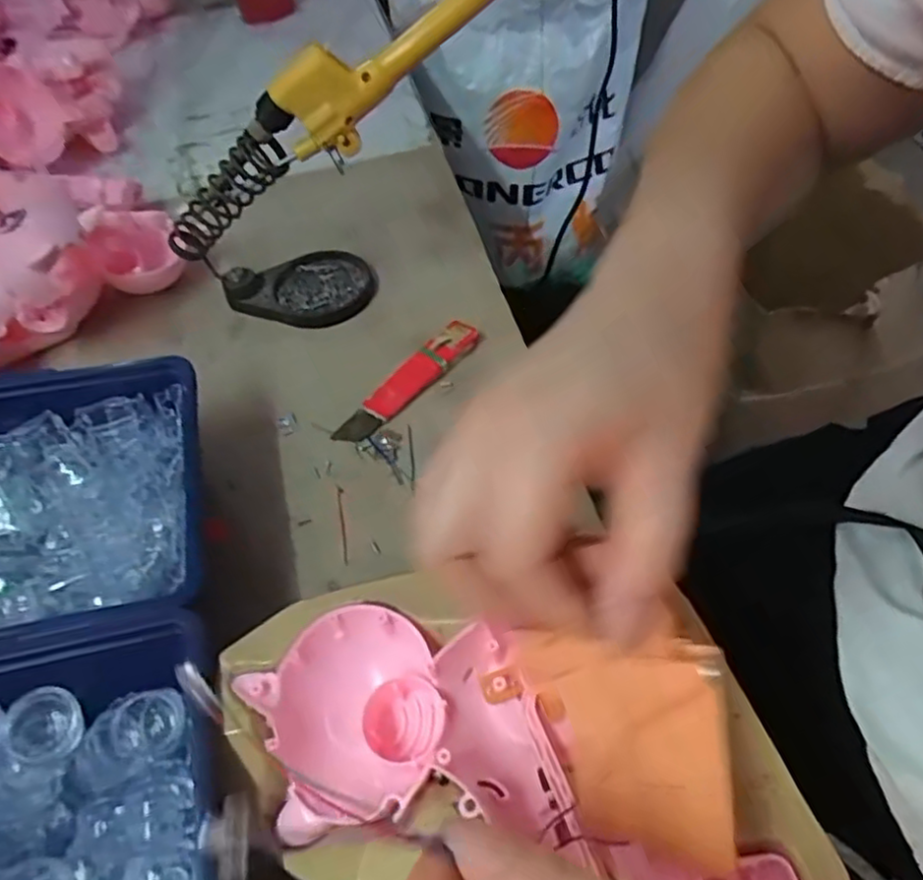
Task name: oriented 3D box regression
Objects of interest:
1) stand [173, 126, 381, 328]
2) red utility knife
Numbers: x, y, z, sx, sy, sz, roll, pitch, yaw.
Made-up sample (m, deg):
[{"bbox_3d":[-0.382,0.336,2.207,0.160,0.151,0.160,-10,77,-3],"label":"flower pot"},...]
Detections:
[{"bbox_3d":[-0.116,-0.123,0.409,0.109,0.104,0.065,-14,53,-4],"label":"stand"},{"bbox_3d":[-0.031,-0.035,0.391,0.023,0.011,0.102,36,63,28],"label":"red utility knife"}]

